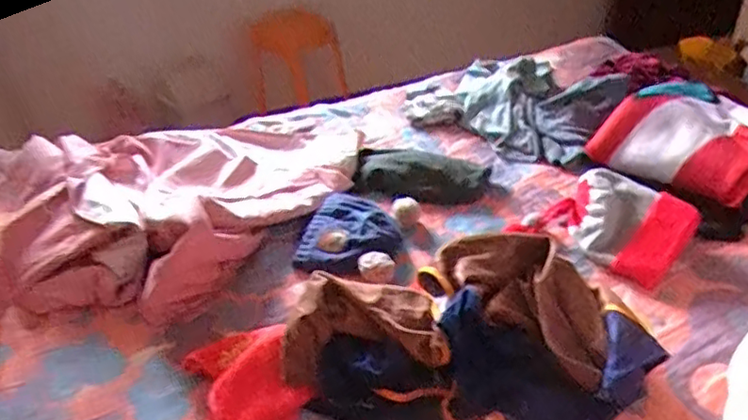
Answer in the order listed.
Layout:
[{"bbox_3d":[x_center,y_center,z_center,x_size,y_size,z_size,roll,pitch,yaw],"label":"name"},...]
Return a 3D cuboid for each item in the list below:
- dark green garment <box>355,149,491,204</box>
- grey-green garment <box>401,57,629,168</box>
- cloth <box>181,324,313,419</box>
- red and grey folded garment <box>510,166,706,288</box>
[{"bbox_3d":[0.076,-0.062,1.024,0.233,0.049,0.122,6,36,15],"label":"dark green garment"},{"bbox_3d":[0.277,-0.232,1.194,0.398,0.107,0.277,26,45,36],"label":"grey-green garment"},{"bbox_3d":[-0.147,0.205,0.692,0.121,0.056,0.164,-17,37,-17],"label":"cloth"},{"bbox_3d":[0.338,0.012,0.861,0.128,0.069,0.212,-30,42,-31],"label":"red and grey folded garment"}]

